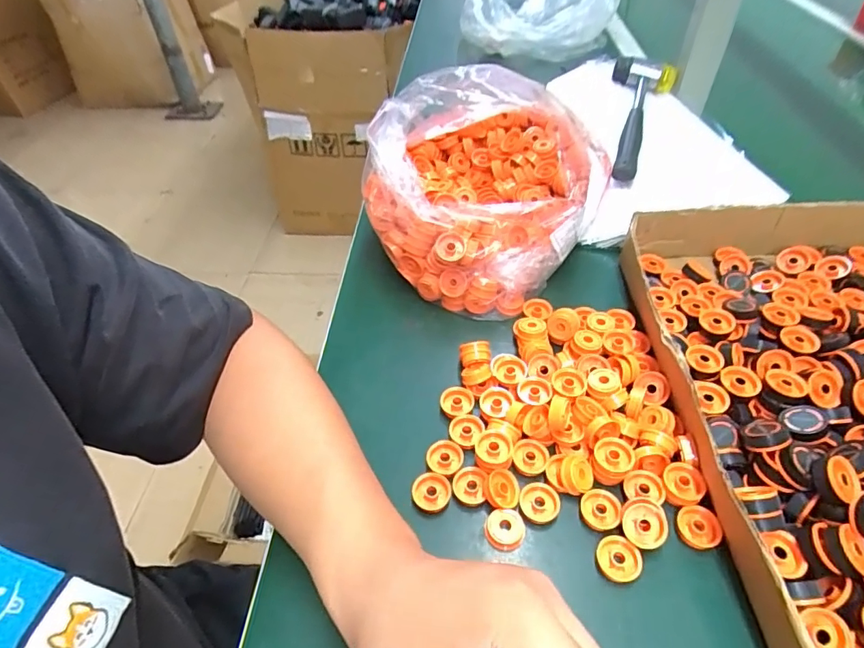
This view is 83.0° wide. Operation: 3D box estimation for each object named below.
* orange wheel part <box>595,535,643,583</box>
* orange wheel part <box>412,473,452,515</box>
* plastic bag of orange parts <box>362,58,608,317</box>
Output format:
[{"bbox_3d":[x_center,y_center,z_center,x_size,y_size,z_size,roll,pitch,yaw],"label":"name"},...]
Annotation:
[{"bbox_3d":[0.116,0.146,0.303,0.026,0.010,0.025,21,72,30],"label":"orange wheel part"},{"bbox_3d":[-0.001,0.116,0.335,0.026,0.006,0.026,-1,47,1],"label":"orange wheel part"},{"bbox_3d":[0.053,-0.154,0.469,0.201,0.148,0.226,28,53,25],"label":"plastic bag of orange parts"}]

